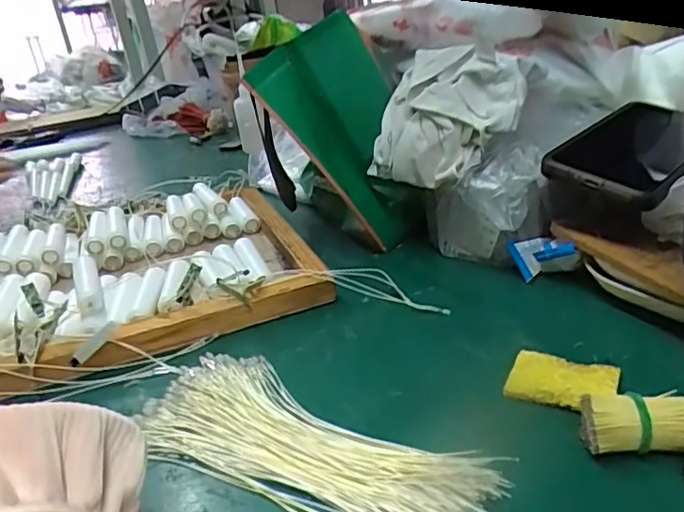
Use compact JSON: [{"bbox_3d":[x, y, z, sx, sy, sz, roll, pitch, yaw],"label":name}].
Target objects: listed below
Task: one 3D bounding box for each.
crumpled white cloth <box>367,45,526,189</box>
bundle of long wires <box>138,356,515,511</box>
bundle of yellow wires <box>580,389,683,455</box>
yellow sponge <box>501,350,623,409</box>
[{"bbox_3d":[0.078,-0.109,0.443,0.120,0.088,0.082,1,25,18],"label":"crumpled white cloth"},{"bbox_3d":[-0.021,0.094,0.289,0.190,0.012,0.077,11,30,36],"label":"bundle of long wires"},{"bbox_3d":[0.135,0.079,0.259,0.049,0.025,0.019,-4,24,8],"label":"bundle of yellow wires"},{"bbox_3d":[0.120,0.069,0.309,0.053,0.007,0.037,6,27,29],"label":"yellow sponge"}]

